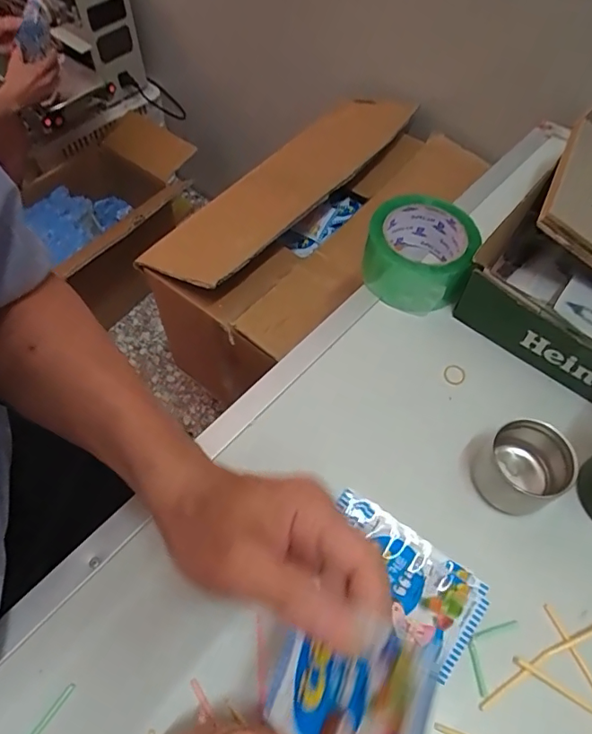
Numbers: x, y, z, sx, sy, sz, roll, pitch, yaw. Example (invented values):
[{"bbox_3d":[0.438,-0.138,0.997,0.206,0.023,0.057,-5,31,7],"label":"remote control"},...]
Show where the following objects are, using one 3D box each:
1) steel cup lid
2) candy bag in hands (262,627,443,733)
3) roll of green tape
[{"bbox_3d":[0.173,0.078,0.383,0.058,0.049,0.059,1,58,-1],"label":"steel cup lid"},{"bbox_3d":[0.018,0.139,0.215,0.008,0.096,0.067,28,74,-22],"label":"candy bag in hands"},{"bbox_3d":[0.120,-0.109,0.488,0.097,0.063,0.091,1,58,-1],"label":"roll of green tape"}]

